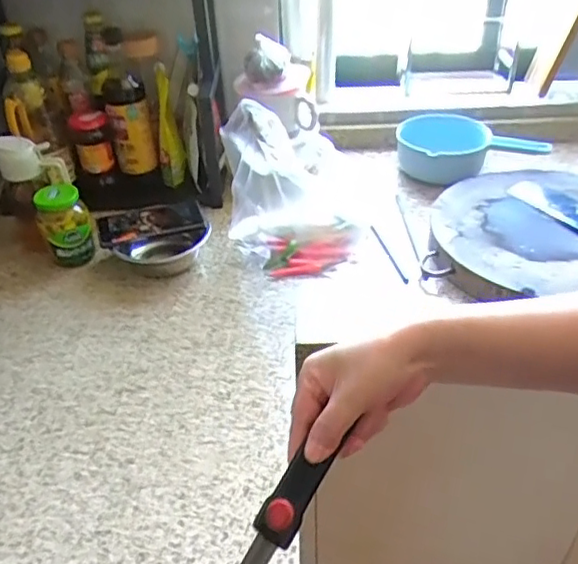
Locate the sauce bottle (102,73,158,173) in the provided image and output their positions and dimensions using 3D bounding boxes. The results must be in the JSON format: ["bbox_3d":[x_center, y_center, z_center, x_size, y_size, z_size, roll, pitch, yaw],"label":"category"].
[{"bbox_3d":[-0.271,-0.266,1.044,0.070,0.160,0.061,-11,39,-12],"label":"sauce bottle"}]

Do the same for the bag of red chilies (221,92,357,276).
[{"bbox_3d":[0.009,-0.134,0.899,0.191,0.229,0.125,-6,39,-6],"label":"bag of red chilies"}]

